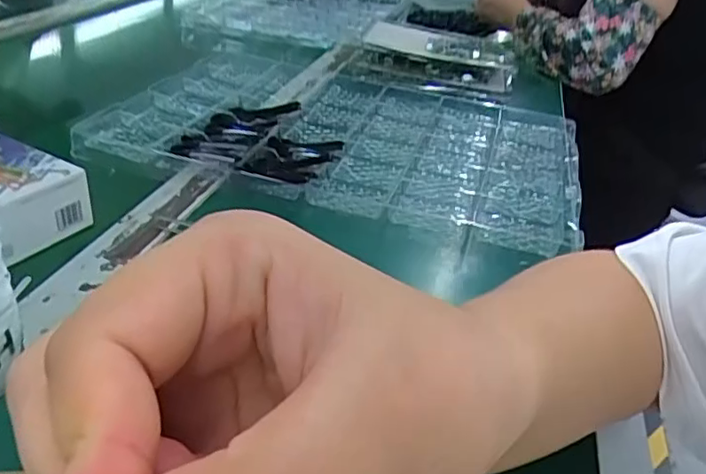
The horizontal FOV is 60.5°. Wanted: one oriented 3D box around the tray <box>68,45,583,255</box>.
[{"bbox_3d":[0.005,-0.121,0.650,0.449,0.025,0.381,12,33,7],"label":"tray"}]

